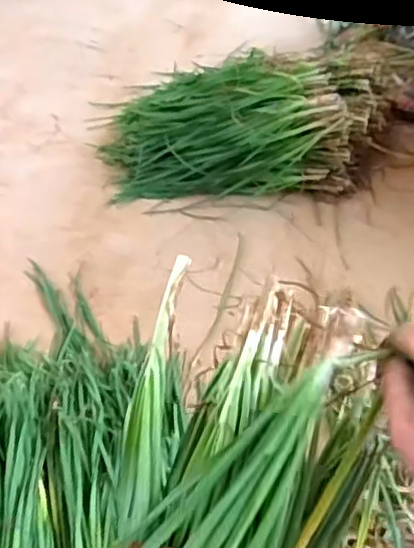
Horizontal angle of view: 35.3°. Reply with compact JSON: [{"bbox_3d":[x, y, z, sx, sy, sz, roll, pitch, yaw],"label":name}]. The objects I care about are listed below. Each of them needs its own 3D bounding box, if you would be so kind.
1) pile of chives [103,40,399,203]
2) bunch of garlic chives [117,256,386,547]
[{"bbox_3d":[0.049,-0.346,1.491,0.694,0.217,0.347,7,44,16],"label":"pile of chives"},{"bbox_3d":[-0.009,0.227,0.357,0.132,0.076,0.444,11,75,19],"label":"bunch of garlic chives"}]

